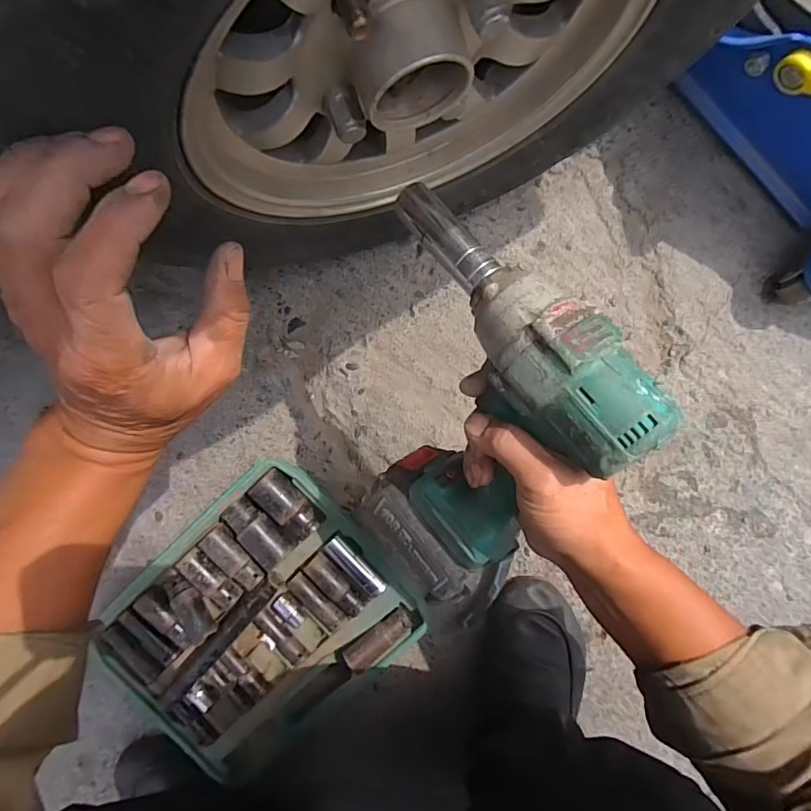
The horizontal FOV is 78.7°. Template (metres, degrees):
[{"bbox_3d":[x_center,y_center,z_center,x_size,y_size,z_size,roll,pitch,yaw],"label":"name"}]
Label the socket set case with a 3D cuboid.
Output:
[{"bbox_3d":[-0.169,0.247,0.555,0.321,0.053,0.248,-44,91,7],"label":"socket set case"}]

